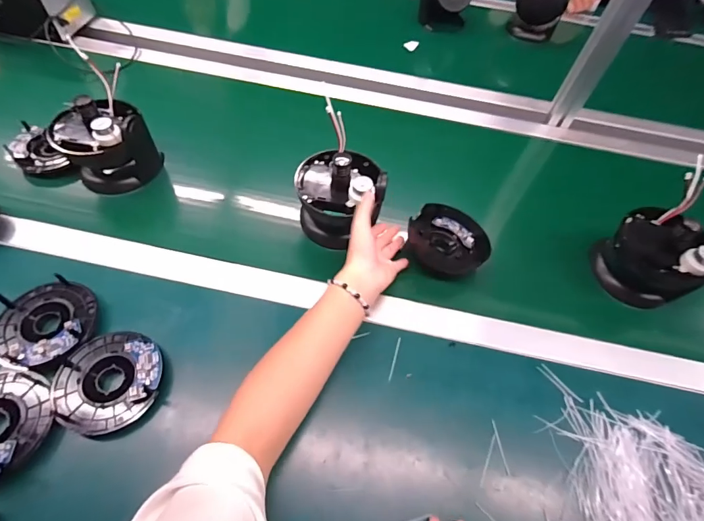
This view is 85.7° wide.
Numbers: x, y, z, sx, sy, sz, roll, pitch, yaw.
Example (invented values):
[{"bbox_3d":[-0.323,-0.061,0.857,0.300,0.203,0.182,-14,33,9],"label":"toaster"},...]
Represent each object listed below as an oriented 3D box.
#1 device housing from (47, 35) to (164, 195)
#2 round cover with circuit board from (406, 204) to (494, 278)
[{"bbox_3d":[-0.355,-0.171,0.548,0.113,0.102,0.109,39,61,19],"label":"device housing"},{"bbox_3d":[0.132,-0.028,0.522,0.106,0.049,0.107,2,56,-4],"label":"round cover with circuit board"}]

